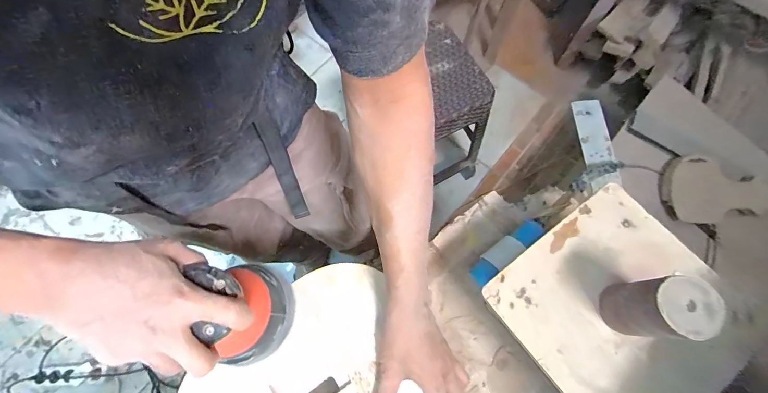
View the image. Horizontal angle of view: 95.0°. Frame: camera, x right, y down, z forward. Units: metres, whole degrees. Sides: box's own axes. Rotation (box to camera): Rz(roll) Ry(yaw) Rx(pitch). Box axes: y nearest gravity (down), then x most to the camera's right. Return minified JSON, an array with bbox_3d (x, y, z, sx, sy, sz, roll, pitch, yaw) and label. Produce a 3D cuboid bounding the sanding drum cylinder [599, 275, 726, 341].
[{"bbox_3d":[0.230,0.094,0.300,0.044,0.086,0.045,0,72,1],"label":"sanding drum cylinder"}]

